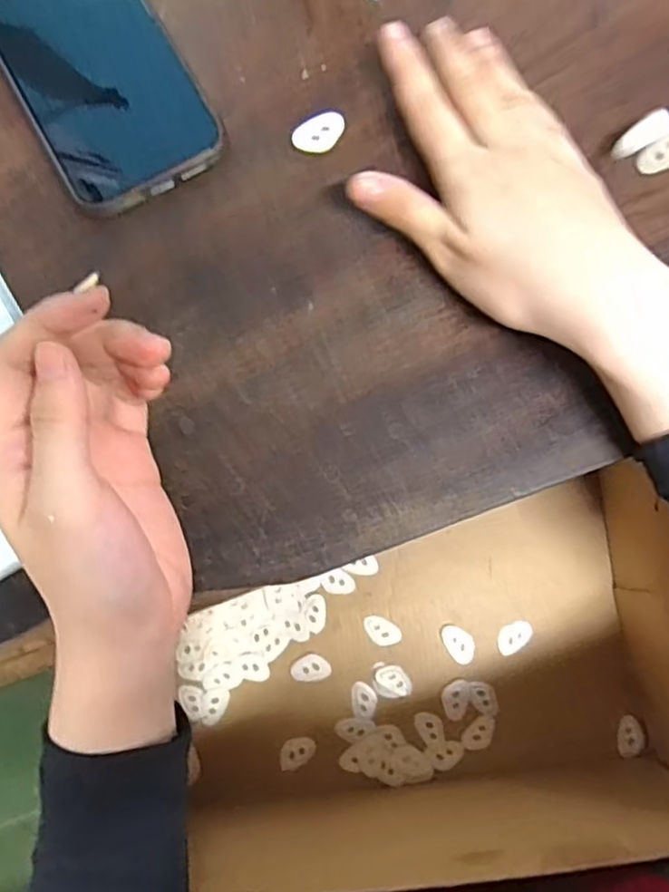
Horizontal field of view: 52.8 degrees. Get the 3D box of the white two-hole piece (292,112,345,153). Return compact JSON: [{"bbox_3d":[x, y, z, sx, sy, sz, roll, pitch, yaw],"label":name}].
[{"bbox_3d":[-0.008,-0.153,0.330,0.026,0.004,0.018,-15,80,-3],"label":"white two-hole piece"}]

